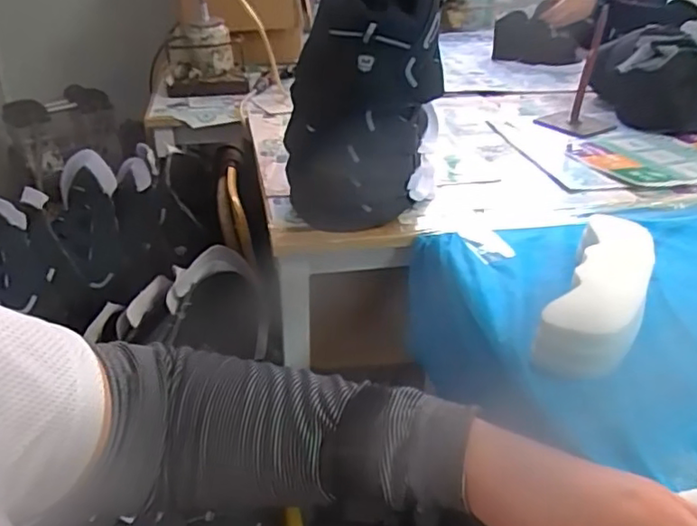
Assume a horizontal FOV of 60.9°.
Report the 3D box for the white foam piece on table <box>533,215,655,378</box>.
[{"bbox_3d":[0.277,0.025,0.642,0.087,0.060,0.277,17,33,25],"label":"white foam piece on table"}]

